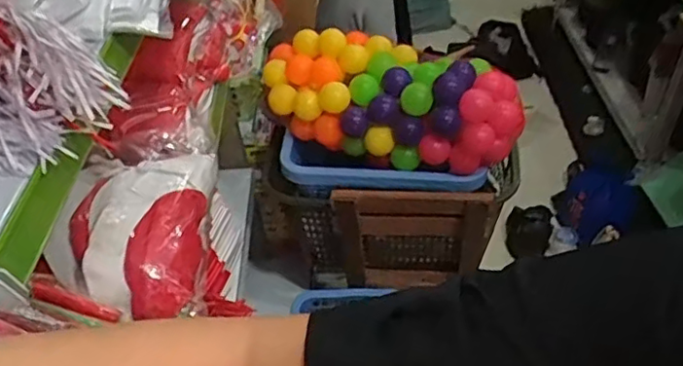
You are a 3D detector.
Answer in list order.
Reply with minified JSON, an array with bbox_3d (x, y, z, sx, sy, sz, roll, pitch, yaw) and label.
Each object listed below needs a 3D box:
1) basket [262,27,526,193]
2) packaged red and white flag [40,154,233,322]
[{"bbox_3d":[0.088,-0.141,1.216,0.485,0.198,0.244,5,45,12],"label":"basket"},{"bbox_3d":[-0.260,0.065,0.841,0.205,0.102,0.236,-9,44,-3],"label":"packaged red and white flag"}]

